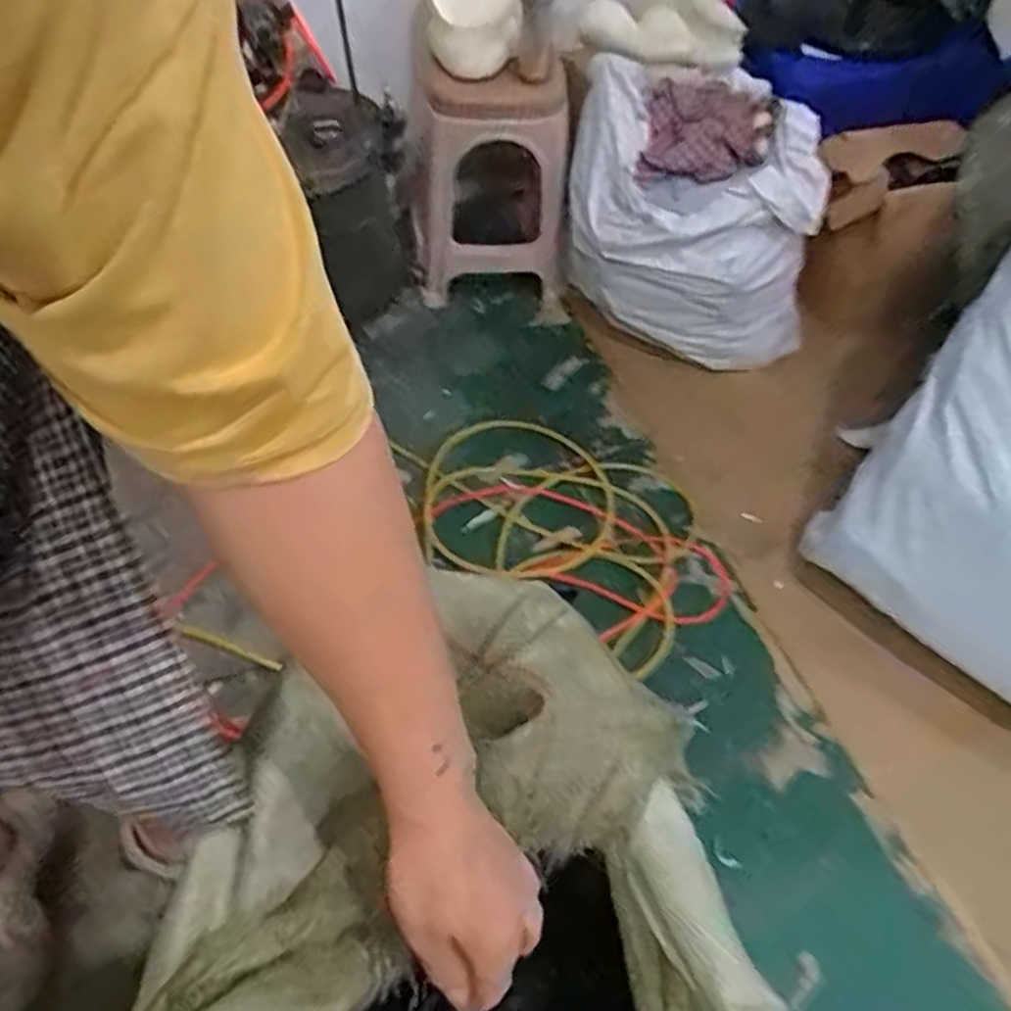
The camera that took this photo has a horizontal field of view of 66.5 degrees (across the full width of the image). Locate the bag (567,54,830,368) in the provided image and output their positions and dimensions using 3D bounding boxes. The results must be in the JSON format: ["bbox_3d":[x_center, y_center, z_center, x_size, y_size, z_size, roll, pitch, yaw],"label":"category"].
[{"bbox_3d":[0.376,-0.587,1.565,0.475,0.417,0.352,12,53,5],"label":"bag"}]

